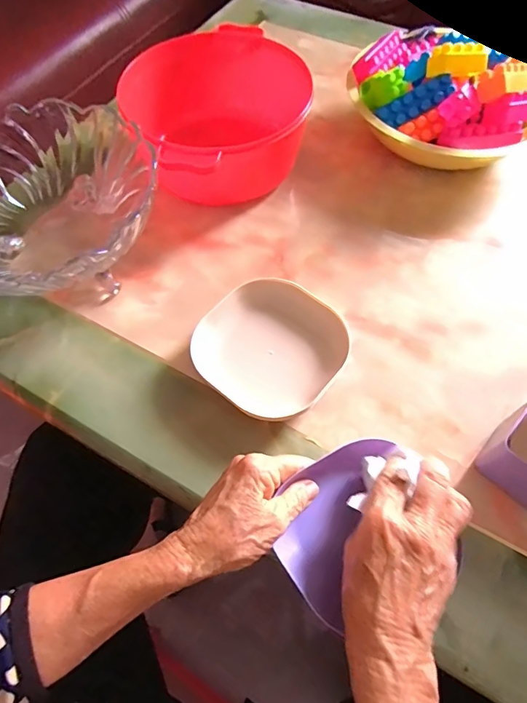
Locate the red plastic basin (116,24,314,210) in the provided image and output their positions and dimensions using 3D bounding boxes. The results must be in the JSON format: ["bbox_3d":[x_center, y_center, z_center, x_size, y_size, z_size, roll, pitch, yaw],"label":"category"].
[{"bbox_3d":[-0.047,-0.266,0.506,0.208,0.101,0.208,0,62,1],"label":"red plastic basin"}]

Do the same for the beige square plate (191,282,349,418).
[{"bbox_3d":[0.009,0.000,0.403,0.135,0.036,0.129,37,68,19],"label":"beige square plate"}]

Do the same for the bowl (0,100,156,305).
[{"bbox_3d":[-0.228,-0.153,0.453,0.229,0.102,0.209,-1,62,1],"label":"bowl"}]

